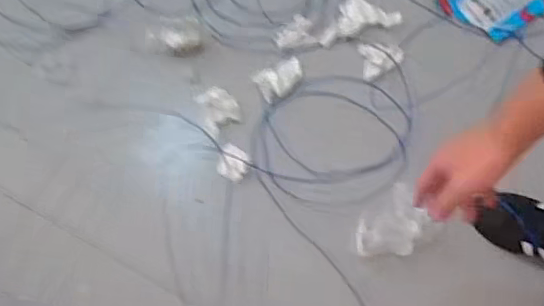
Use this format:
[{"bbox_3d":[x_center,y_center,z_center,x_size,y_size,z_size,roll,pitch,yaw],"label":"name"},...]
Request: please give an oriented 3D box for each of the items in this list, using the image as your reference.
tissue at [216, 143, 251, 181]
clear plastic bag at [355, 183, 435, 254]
[{"bbox_3d":[-0.069,0.016,0.986,0.057,0.033,0.056,32,77,6],"label":"tissue"},{"bbox_3d":[0.216,0.127,0.975,0.159,0.047,0.106,-37,79,-10],"label":"clear plastic bag"}]

